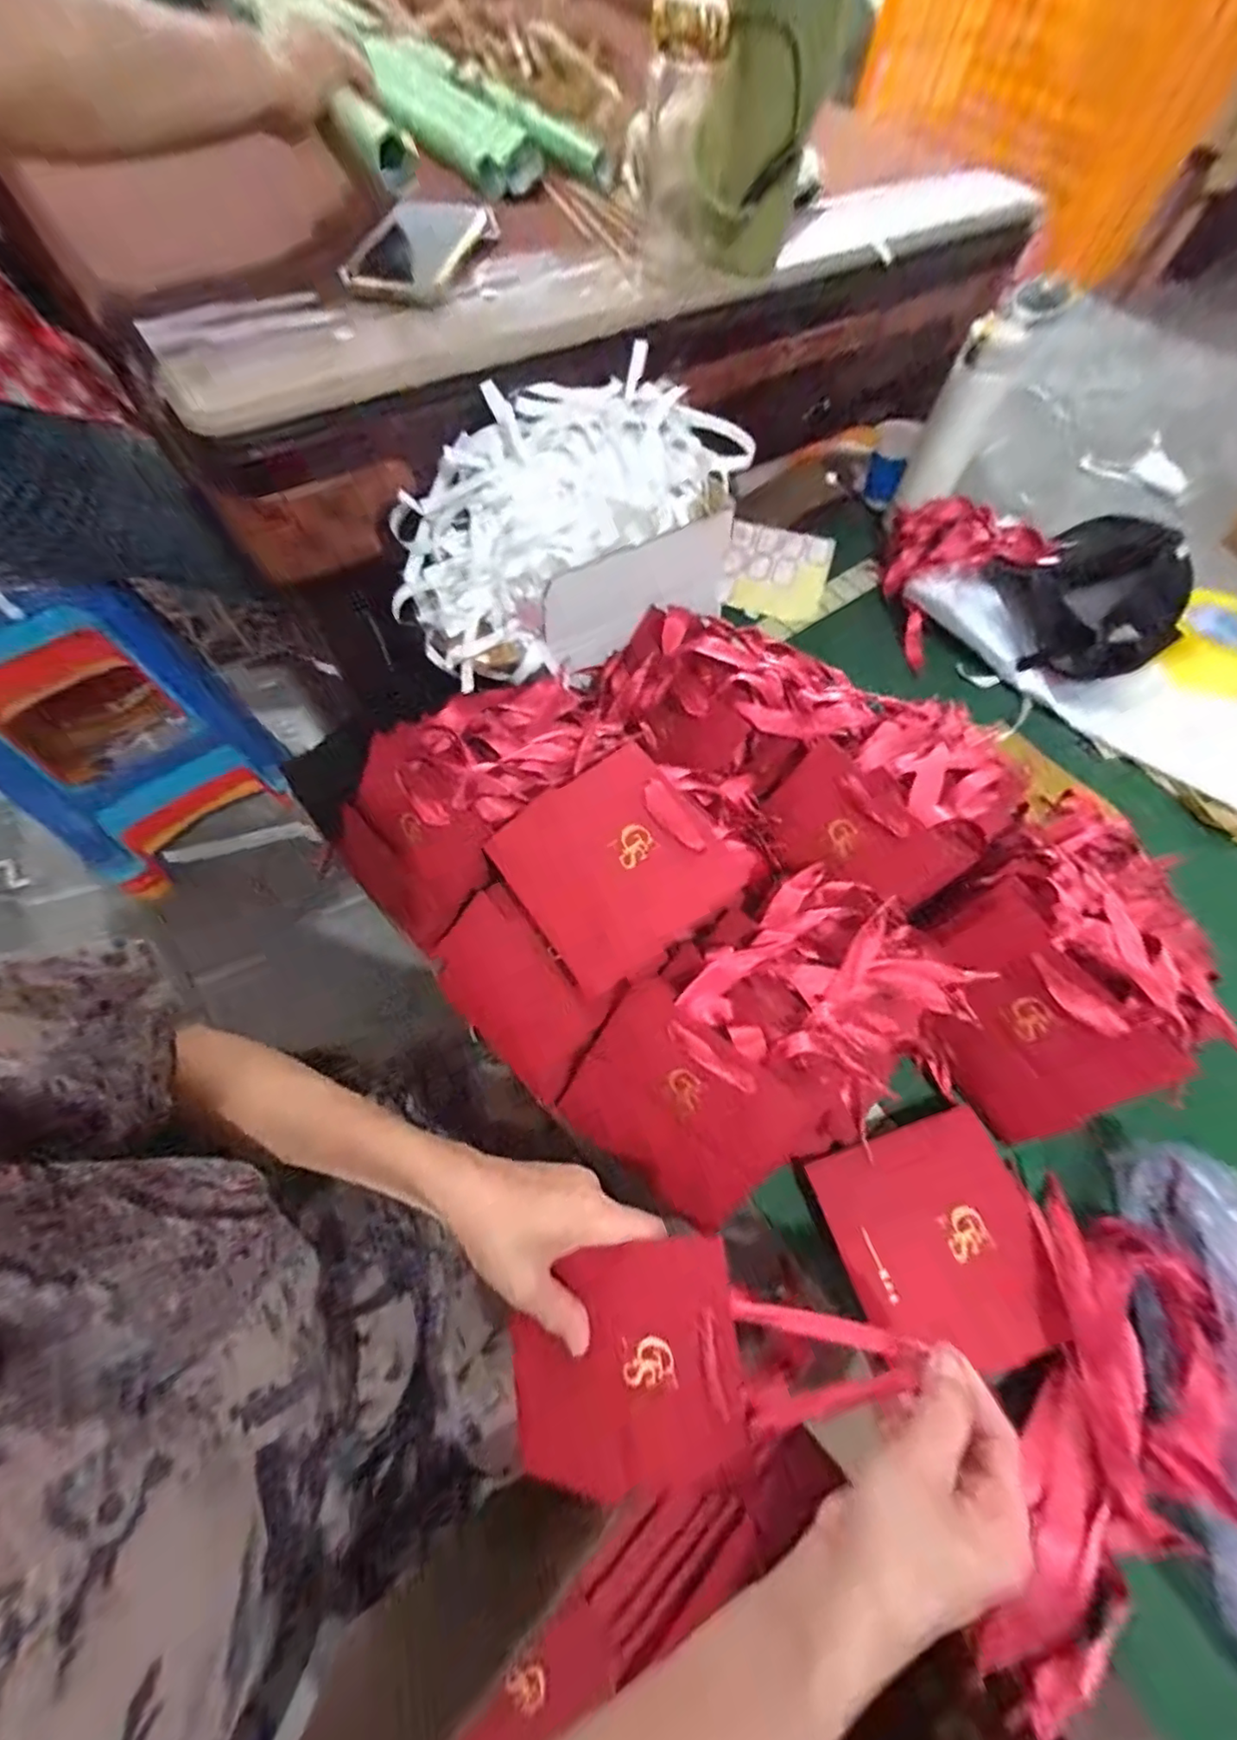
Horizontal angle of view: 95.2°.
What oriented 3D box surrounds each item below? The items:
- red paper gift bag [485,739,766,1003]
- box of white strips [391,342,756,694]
[{"bbox_3d":[0.001,-0.004,0.414,0.147,0.018,0.136,-36,84,-7],"label":"red paper gift bag"},{"bbox_3d":[-0.038,-0.290,0.498,0.318,0.168,0.151,-21,67,-13],"label":"box of white strips"}]

